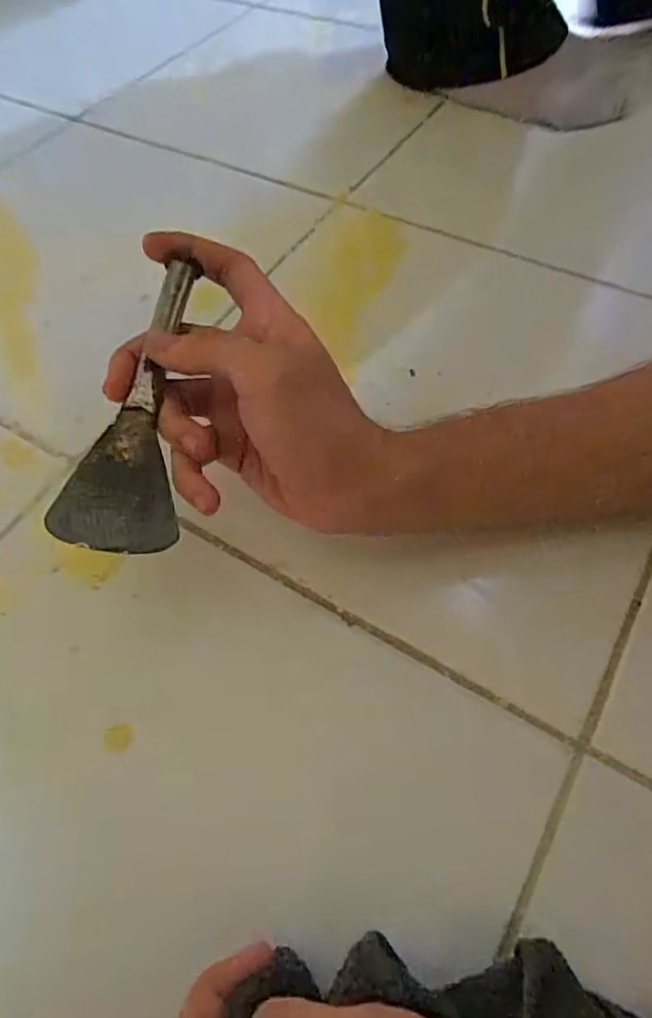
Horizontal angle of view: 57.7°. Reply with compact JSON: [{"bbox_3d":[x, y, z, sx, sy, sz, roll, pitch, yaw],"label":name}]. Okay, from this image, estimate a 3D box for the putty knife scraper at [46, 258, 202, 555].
[{"bbox_3d":[-0.080,-0.049,0.261,0.045,0.016,0.136,7,76,7],"label":"putty knife scraper"}]

